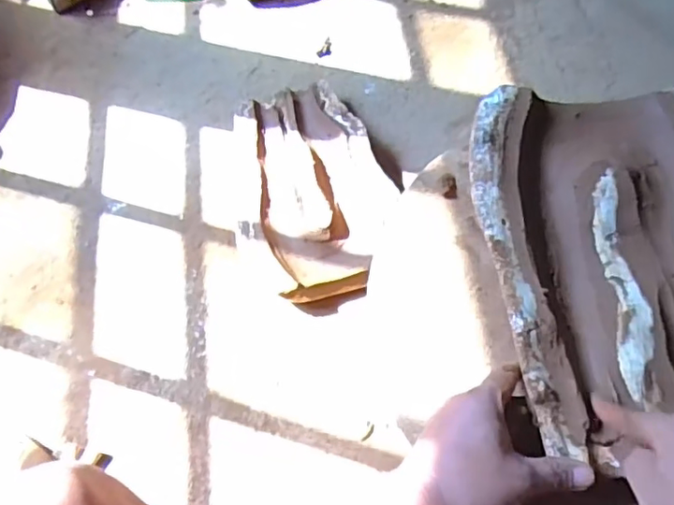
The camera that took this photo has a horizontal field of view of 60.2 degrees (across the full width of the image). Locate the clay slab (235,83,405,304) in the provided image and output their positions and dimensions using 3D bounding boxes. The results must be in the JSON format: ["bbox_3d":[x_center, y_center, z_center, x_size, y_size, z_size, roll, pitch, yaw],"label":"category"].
[{"bbox_3d":[-0.033,-0.095,0.855,0.212,0.069,0.337,-5,67,1],"label":"clay slab"}]

